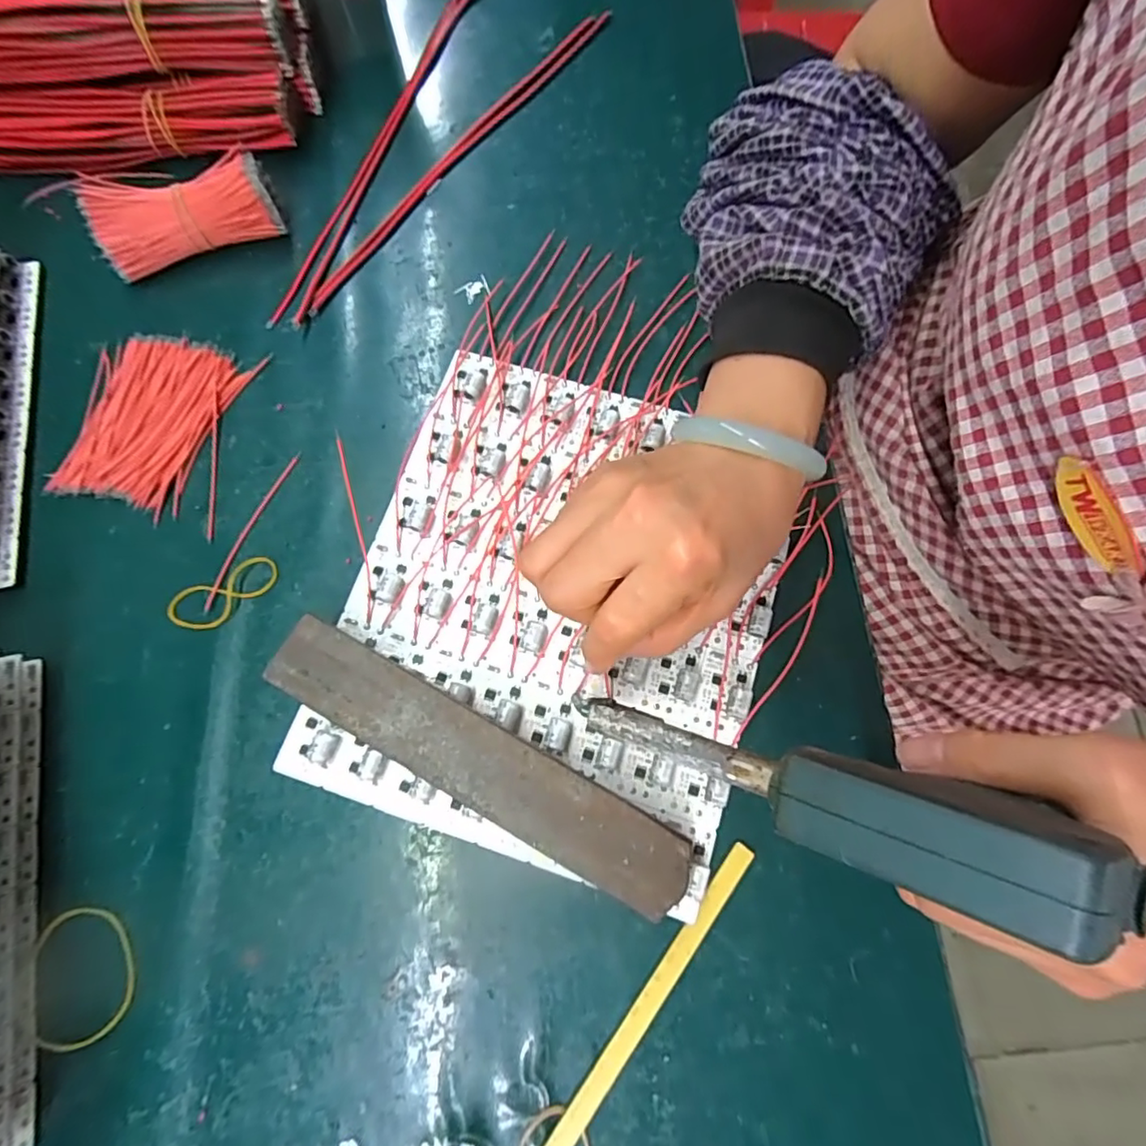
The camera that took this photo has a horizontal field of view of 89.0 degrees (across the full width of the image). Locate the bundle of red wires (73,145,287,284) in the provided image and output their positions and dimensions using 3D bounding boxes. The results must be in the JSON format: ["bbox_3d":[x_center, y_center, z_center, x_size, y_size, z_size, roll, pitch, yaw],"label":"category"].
[{"bbox_3d":[-0.226,-0.209,0.342,0.099,0.035,0.039,-20,76,-5],"label":"bundle of red wires"}]

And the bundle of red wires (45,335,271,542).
[{"bbox_3d":[-0.228,-0.083,0.318,0.089,0.009,0.100,8,75,2],"label":"bundle of red wires"}]

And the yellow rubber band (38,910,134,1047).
[{"bbox_3d":[-0.212,0.176,0.254,0.040,0.004,0.054,-10,75,-3],"label":"yellow rubber band"}]

